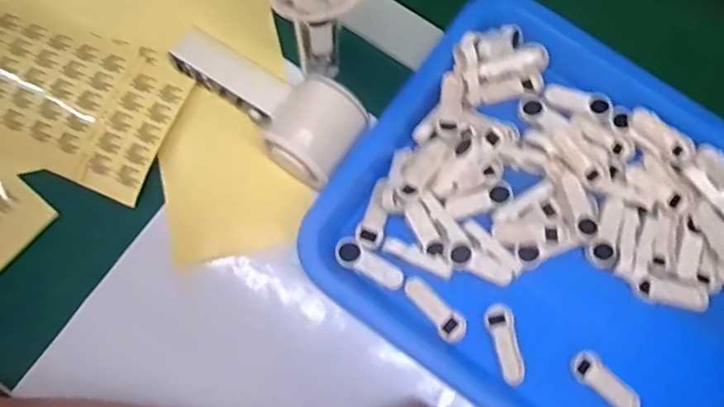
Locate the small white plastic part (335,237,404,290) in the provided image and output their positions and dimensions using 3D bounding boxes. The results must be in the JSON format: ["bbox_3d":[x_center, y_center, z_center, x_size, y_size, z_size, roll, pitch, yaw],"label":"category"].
[{"bbox_3d":[0.005,0.043,0.388,0.050,0.010,0.019,34,78,7],"label":"small white plastic part"}]

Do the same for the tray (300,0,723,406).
[{"bbox_3d":[0.155,0.025,0.388,0.324,0.037,0.266,35,78,7],"label":"tray"}]

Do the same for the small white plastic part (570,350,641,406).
[{"bbox_3d":[0.165,0.121,0.379,0.051,0.004,0.021,38,78,8],"label":"small white plastic part"}]

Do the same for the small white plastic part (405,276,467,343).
[{"bbox_3d":[0.050,0.072,0.385,0.019,0.005,0.051,-44,80,-11],"label":"small white plastic part"}]

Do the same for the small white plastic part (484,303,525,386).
[{"bbox_3d":[0.098,0.094,0.379,0.019,0.004,0.052,-15,77,-5],"label":"small white plastic part"}]

